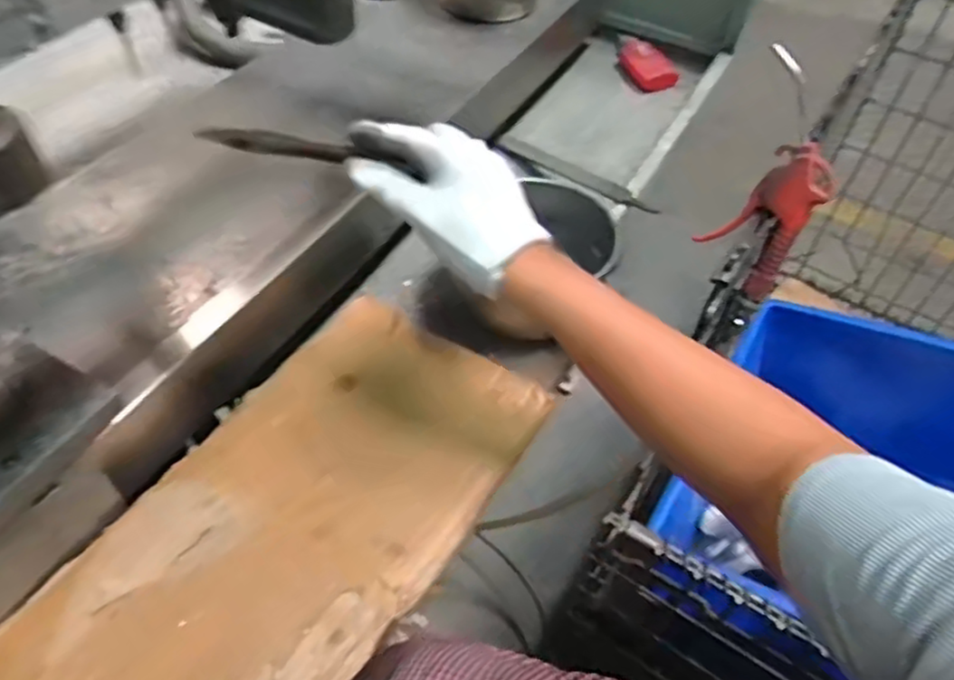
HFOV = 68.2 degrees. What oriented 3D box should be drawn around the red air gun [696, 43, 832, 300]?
[{"bbox_3d":[0.256,-0.113,0.626,0.082,0.133,0.034,31,35,21],"label":"red air gun"}]

